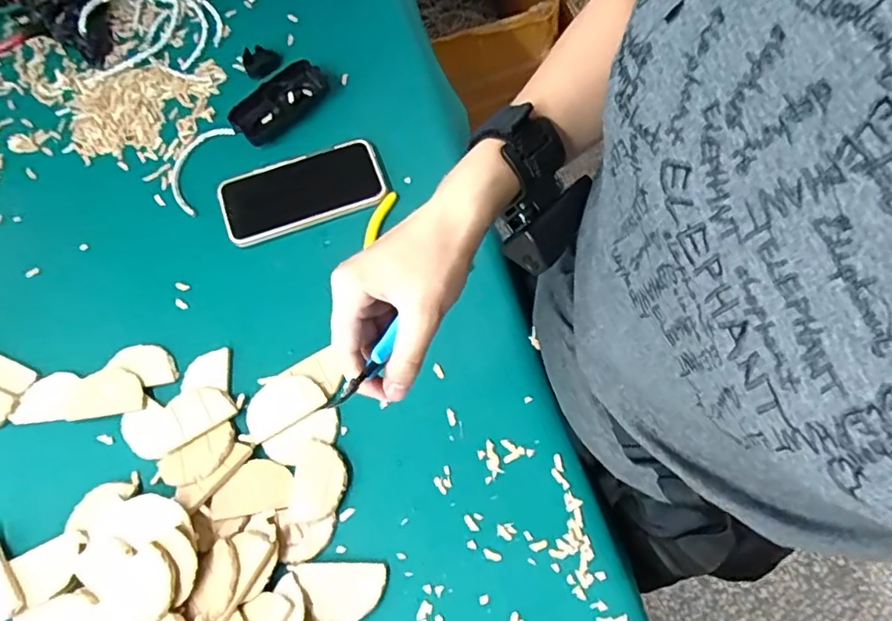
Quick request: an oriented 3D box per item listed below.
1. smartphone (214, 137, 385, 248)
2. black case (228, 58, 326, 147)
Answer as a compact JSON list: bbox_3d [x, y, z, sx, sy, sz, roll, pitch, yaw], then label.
[{"bbox_3d":[-0.148,-0.125,0.594,0.164,0.016,0.081,-20,69,-5],"label":"smartphone"},{"bbox_3d":[-0.183,-0.228,0.630,0.109,0.025,0.046,-40,72,-12],"label":"black case"}]

